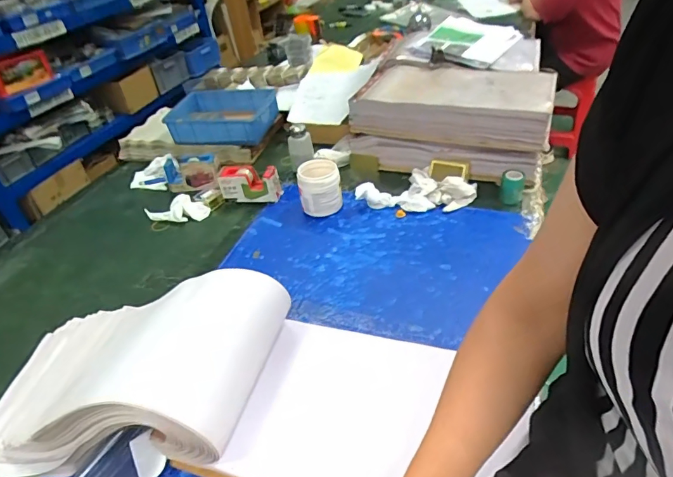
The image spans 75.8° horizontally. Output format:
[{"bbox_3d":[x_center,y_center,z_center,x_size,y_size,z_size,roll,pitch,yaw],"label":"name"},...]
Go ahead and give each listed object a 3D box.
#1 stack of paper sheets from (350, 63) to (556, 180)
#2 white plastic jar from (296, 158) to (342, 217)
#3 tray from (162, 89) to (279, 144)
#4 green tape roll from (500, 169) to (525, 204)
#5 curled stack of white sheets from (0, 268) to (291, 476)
[{"bbox_3d":[0.293,-0.310,1.122,0.452,0.181,0.274,10,42,19],"label":"stack of paper sheets"},{"bbox_3d":[-0.038,-0.115,0.992,0.092,0.102,0.096,-3,40,2],"label":"white plastic jar"},{"bbox_3d":[-0.320,-0.360,1.259,0.256,0.093,0.231,2,40,10],"label":"tray"},{"bbox_3d":[0.395,-0.116,0.972,0.050,0.064,0.053,11,42,18],"label":"green tape roll"},{"bbox_3d":[-0.315,0.185,0.636,0.432,0.153,0.265,1,40,7],"label":"curled stack of white sheets"}]

